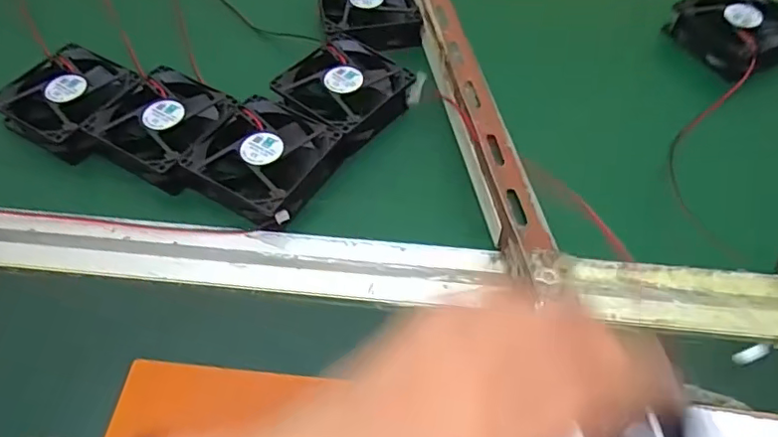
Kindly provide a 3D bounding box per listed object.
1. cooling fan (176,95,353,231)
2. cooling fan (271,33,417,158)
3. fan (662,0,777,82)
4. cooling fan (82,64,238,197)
[{"bbox_3d":[-0.085,-0.040,0.386,0.079,0.026,0.082,29,59,20],"label":"cooling fan"},{"bbox_3d":[-0.033,-0.098,0.422,0.083,0.022,0.081,35,62,23],"label":"cooling fan"},{"bbox_3d":[0.290,-0.159,0.464,0.077,0.021,0.082,-21,57,-14],"label":"fan"},{"bbox_3d":[-0.159,-0.067,0.403,0.085,0.022,0.081,26,58,18],"label":"cooling fan"}]

